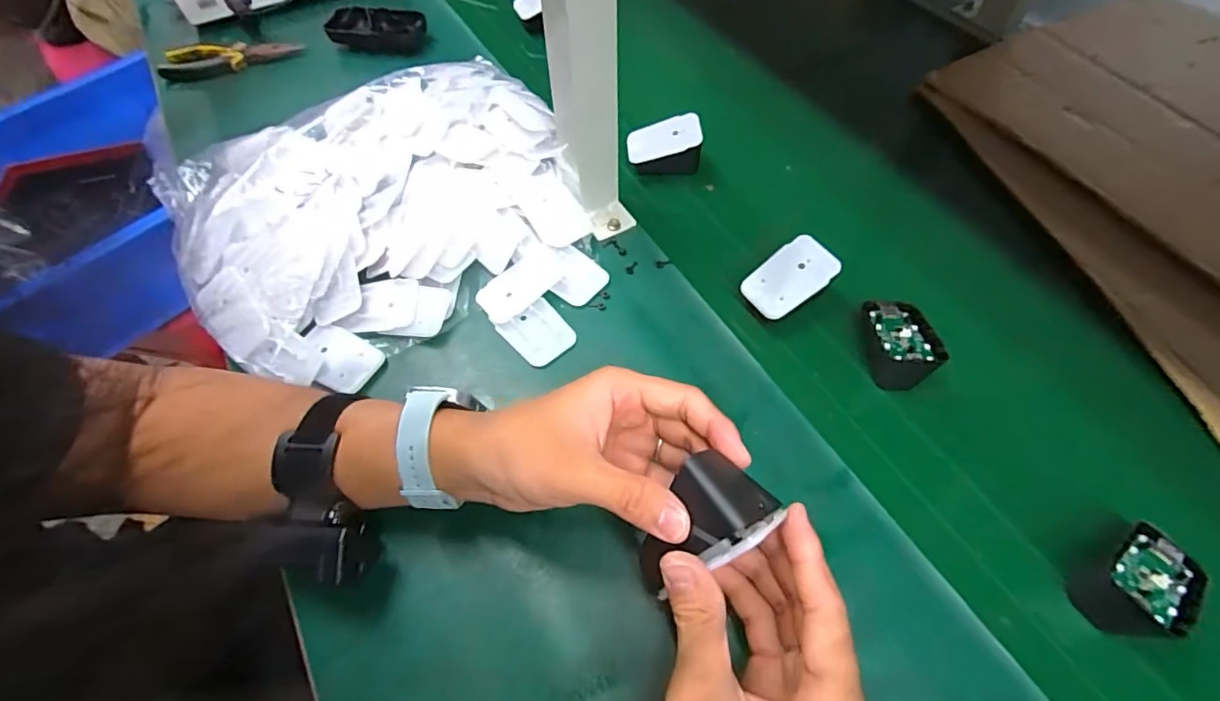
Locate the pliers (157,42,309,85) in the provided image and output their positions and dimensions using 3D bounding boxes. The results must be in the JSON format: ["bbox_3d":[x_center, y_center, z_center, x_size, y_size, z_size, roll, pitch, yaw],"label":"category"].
[{"bbox_3d":[-0.448,-0.345,0.649,0.156,0.020,0.049,-7,59,-1],"label":"pliers"}]

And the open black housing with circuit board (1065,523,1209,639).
[{"bbox_3d":[0.313,0.136,0.324,0.069,0.036,0.046,-31,62,-14],"label":"open black housing with circuit board"}]

